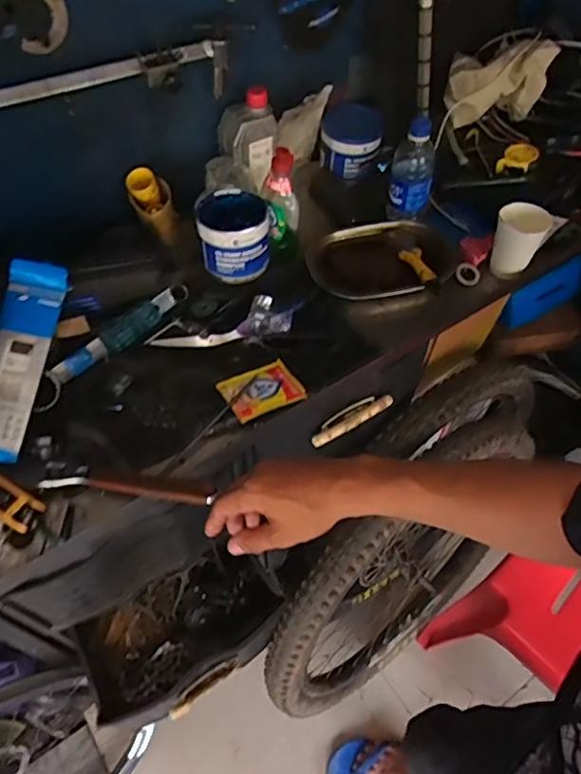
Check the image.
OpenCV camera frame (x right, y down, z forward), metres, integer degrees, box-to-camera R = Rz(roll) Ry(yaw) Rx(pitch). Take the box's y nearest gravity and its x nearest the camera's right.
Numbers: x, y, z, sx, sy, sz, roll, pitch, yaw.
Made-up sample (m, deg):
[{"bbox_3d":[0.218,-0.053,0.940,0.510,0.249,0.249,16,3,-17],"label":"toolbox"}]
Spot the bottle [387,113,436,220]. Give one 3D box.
[{"bbox_3d":[0.185,-0.328,0.859,0.062,0.148,0.055,9,56,6],"label":"bottle"}]

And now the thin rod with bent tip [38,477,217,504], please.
[{"bbox_3d":[-0.175,0.107,0.613,0.191,0.014,0.027,3,52,7],"label":"thin rod with bent tip"}]

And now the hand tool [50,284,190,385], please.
[{"bbox_3d":[-0.224,-0.075,0.752,0.034,0.029,0.206,36,62,22],"label":"hand tool"}]

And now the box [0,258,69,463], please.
[{"bbox_3d":[-0.325,-0.035,0.663,0.064,0.029,0.244,6,71,4],"label":"box"}]

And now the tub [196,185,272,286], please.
[{"bbox_3d":[-0.080,-0.223,0.820,0.101,0.085,0.108,0,55,0],"label":"tub"}]

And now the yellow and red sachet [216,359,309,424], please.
[{"bbox_3d":[-0.037,0.002,0.704,0.091,0.010,0.082,-23,44,-21],"label":"yellow and red sachet"}]

